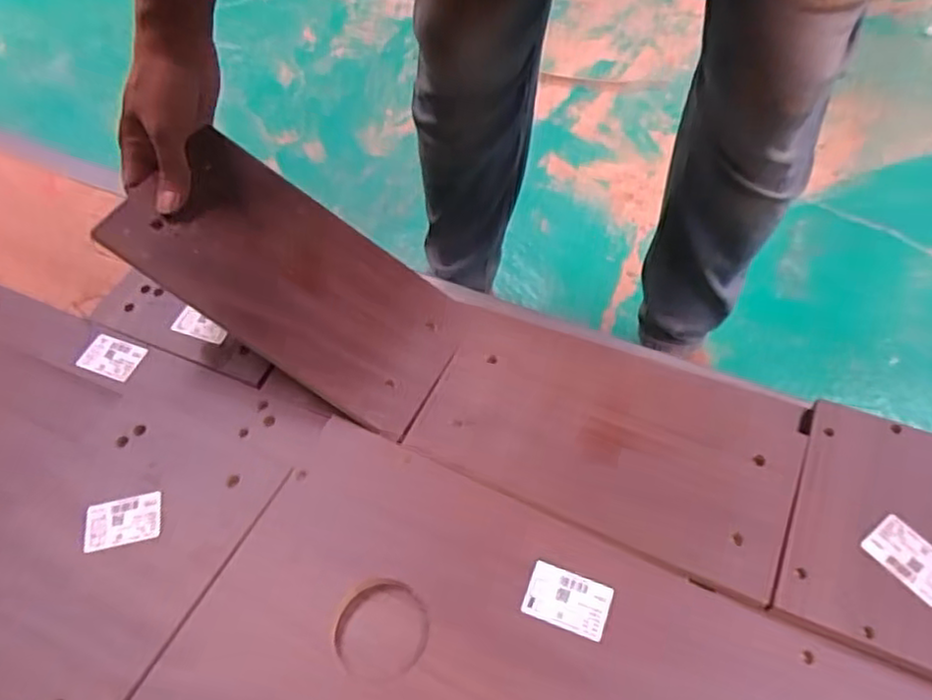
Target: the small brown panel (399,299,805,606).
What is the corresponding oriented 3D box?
[{"bbox_3d":[0.121,0.071,0.616,0.317,0.022,0.184,20,60,16],"label":"small brown panel"}]

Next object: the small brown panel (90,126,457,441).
[{"bbox_3d":[-0.150,-0.062,0.622,0.300,0.015,0.150,35,63,-6],"label":"small brown panel"}]

